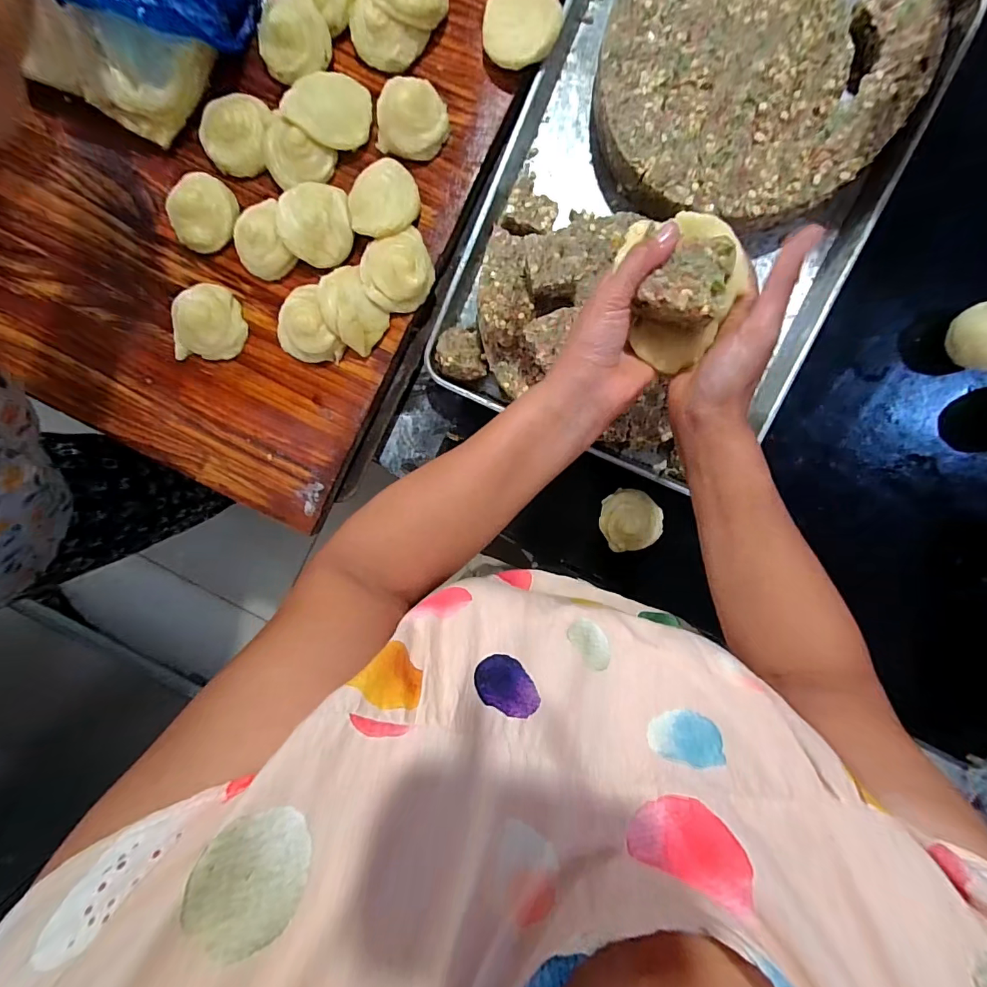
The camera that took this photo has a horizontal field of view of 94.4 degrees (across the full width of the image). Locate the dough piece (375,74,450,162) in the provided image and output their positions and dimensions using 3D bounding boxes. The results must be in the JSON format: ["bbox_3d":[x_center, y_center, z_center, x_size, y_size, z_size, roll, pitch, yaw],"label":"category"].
[{"bbox_3d":[-0.089,-0.414,0.501,0.076,0.036,0.071,0,97,3],"label":"dough piece"}]

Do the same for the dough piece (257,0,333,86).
[{"bbox_3d":[-0.220,-0.499,0.491,0.076,0.033,0.072,0,97,3],"label":"dough piece"}]

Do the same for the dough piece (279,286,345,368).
[{"bbox_3d":[-0.221,-0.192,0.535,0.070,0.030,0.089,-23,96,6],"label":"dough piece"}]

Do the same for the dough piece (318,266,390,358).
[{"bbox_3d":[-0.164,-0.213,0.527,0.060,0.021,0.094,-34,95,7],"label":"dough piece"}]

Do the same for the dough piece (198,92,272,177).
[{"bbox_3d":[-0.294,-0.407,0.519,0.080,0.024,0.079,0,97,3],"label":"dough piece"}]

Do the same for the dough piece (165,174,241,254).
[{"bbox_3d":[-0.336,-0.323,0.529,0.079,0.026,0.070,-39,94,7],"label":"dough piece"}]

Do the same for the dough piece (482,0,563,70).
[{"bbox_3d":[0.027,-0.490,0.487,0.080,0.032,0.071,21,99,-2],"label":"dough piece"}]

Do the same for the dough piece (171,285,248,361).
[{"bbox_3d":[-0.346,-0.205,0.547,0.085,0.031,0.084,4,98,2],"label":"dough piece"}]

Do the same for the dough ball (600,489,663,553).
[{"bbox_3d":[0.175,0.034,0.586,0.075,0.048,0.076,0,97,3],"label":"dough ball"}]

